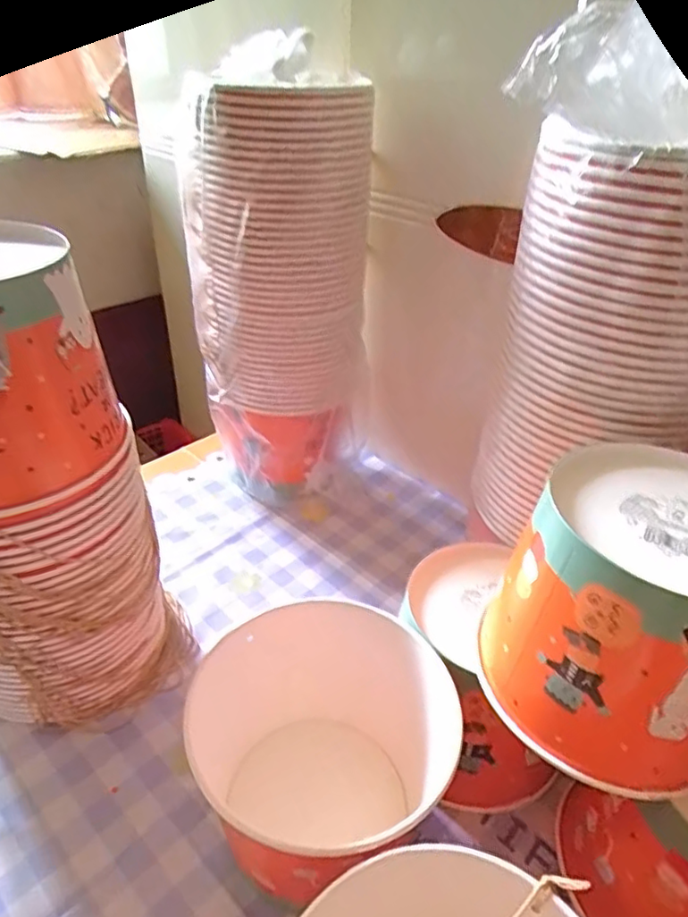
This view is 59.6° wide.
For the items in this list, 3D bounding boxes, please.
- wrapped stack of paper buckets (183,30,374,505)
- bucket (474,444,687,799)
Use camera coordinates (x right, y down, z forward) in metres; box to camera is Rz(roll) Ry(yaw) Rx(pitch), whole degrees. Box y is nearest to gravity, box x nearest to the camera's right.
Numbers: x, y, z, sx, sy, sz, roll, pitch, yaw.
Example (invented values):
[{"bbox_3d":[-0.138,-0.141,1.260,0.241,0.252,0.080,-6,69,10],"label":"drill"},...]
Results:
[{"bbox_3d":[-0.064,-0.157,0.641,0.134,0.446,0.139,30,43,34],"label":"wrapped stack of paper buckets"},{"bbox_3d":[0.166,0.085,0.352,0.138,0.128,0.146,26,41,30],"label":"bucket"}]

